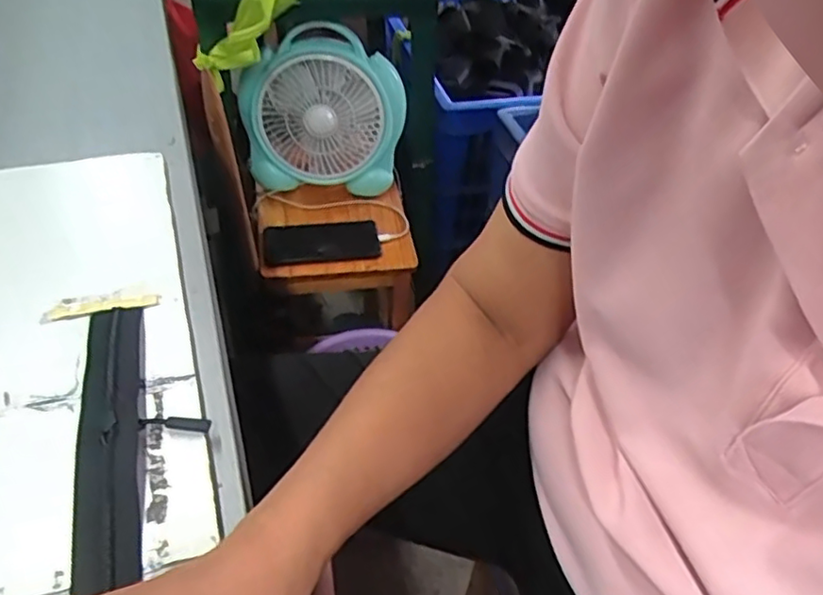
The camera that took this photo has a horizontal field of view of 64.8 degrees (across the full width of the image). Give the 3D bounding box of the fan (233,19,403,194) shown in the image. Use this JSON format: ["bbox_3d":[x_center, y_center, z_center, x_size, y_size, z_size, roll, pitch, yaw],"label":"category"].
[{"bbox_3d":[-0.128,-0.269,0.967,0.239,0.215,0.091,-7,46,-12],"label":"fan"}]

